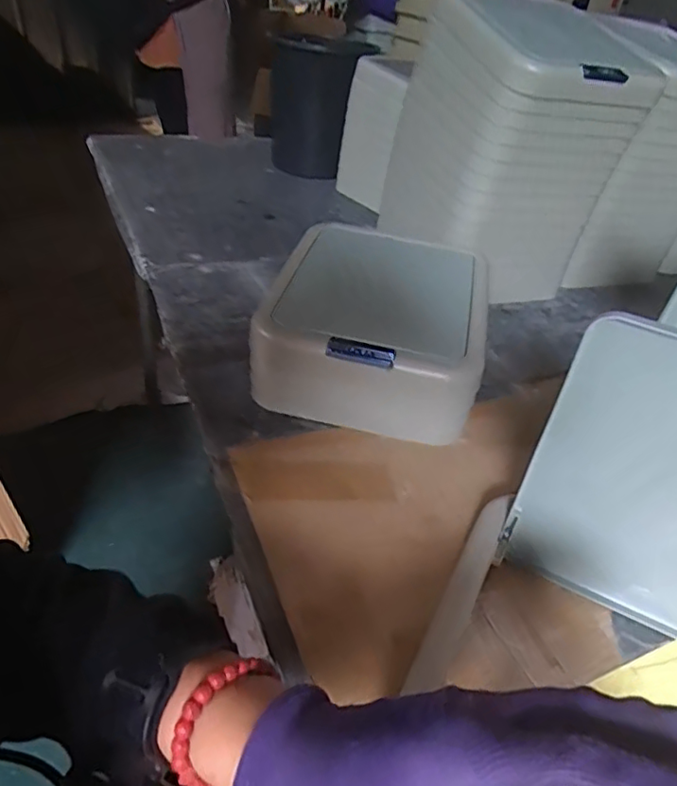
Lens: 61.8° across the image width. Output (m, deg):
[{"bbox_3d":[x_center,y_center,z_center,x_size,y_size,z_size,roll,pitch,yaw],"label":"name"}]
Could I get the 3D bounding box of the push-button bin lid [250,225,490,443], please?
[{"bbox_3d":[0.038,-0.068,0.583,0.205,0.112,0.215,12,37,7],"label":"push-button bin lid"}]

